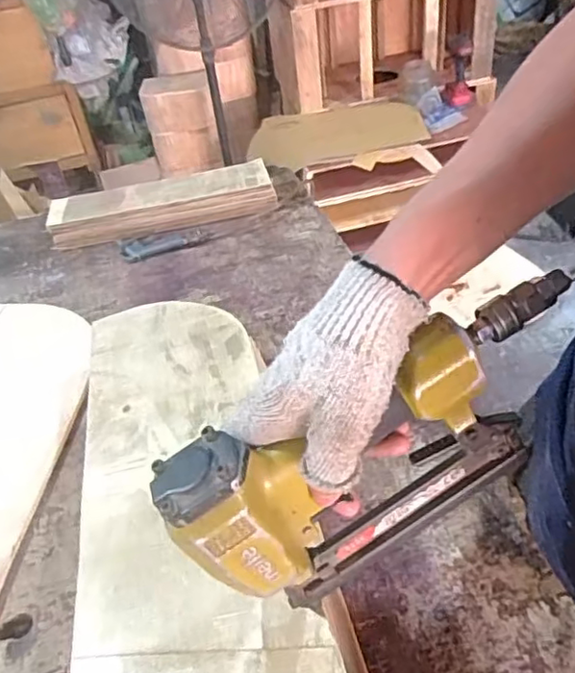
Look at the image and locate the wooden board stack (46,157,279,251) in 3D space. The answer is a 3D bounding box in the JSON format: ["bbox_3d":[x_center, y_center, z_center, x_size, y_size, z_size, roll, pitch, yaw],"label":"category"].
[{"bbox_3d":[-0.224,-0.240,1.106,0.394,0.061,0.101,-10,39,-3],"label":"wooden board stack"}]

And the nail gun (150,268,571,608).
[{"bbox_3d":[0.065,0.073,0.407,0.270,0.158,0.065,-30,40,-6],"label":"nail gun"}]

